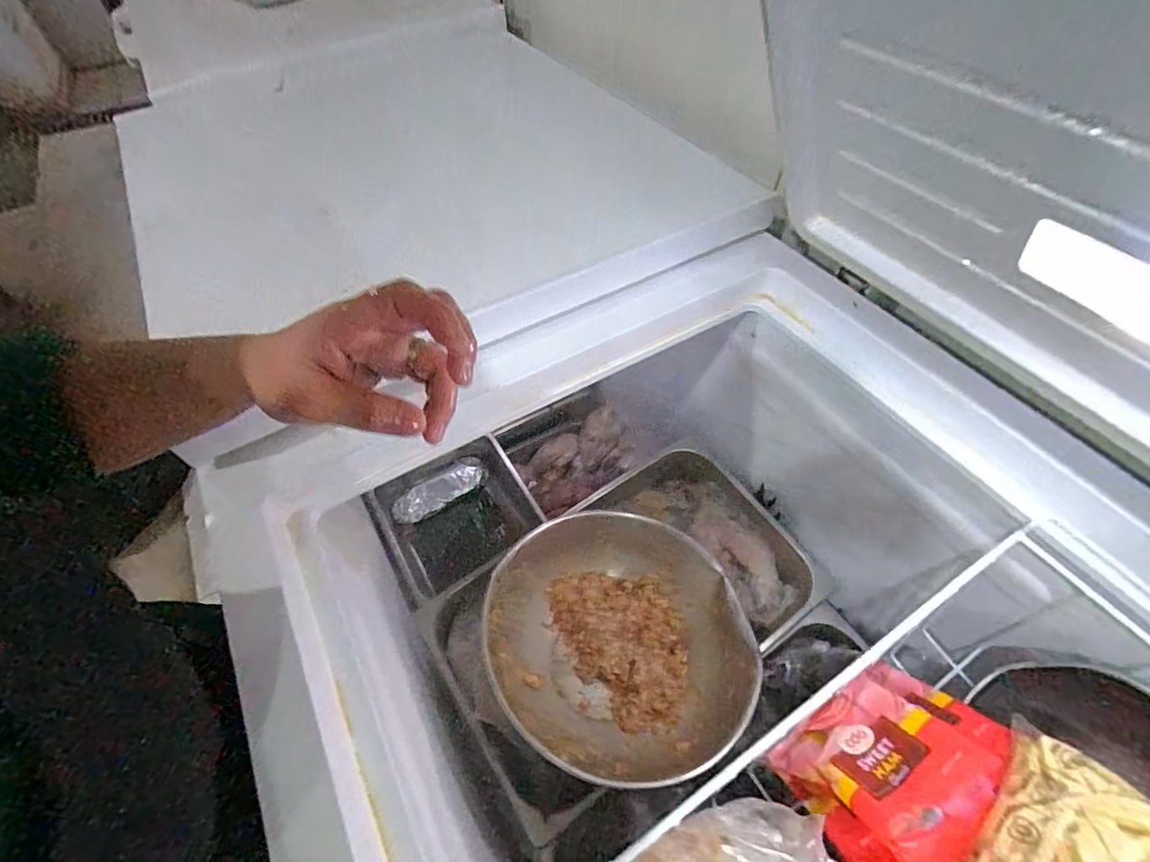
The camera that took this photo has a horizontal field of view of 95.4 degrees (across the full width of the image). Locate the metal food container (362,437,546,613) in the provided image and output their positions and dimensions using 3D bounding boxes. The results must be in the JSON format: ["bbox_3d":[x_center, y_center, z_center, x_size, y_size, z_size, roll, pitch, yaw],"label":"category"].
[{"bbox_3d":[-0.235,0.166,1.026,0.272,0.142,0.247,-28,57,-19],"label":"metal food container"}]

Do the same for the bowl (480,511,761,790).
[{"bbox_3d":[0.058,0.258,0.671,0.318,0.149,0.318,0,53,1],"label":"bowl"}]

